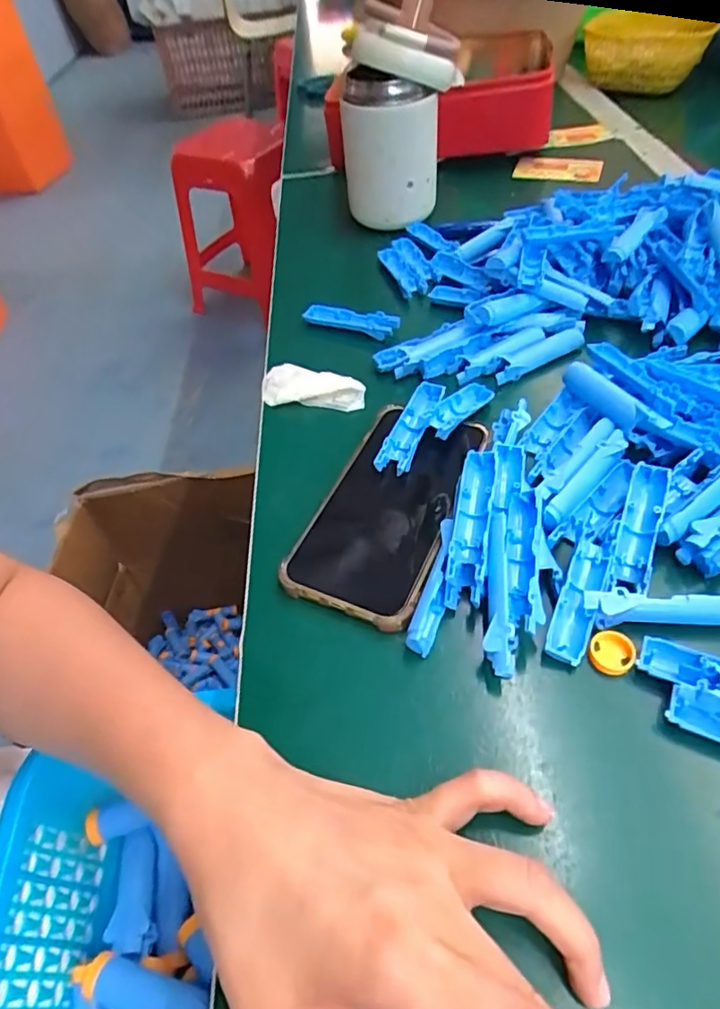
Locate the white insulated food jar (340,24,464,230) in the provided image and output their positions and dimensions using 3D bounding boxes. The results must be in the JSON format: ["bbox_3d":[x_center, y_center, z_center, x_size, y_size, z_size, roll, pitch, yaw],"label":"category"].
[{"bbox_3d":[0.032,-0.340,0.516,0.095,0.144,0.113,-2,51,3],"label":"white insulated food jar"}]

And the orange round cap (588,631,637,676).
[{"bbox_3d":[0.116,0.068,0.263,0.019,0.007,0.019,-2,51,3],"label":"orange round cap"}]

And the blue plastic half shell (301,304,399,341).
[{"bbox_3d":[-0.006,-0.147,0.456,0.077,0.017,0.015,12,52,16],"label":"blue plastic half shell"}]

